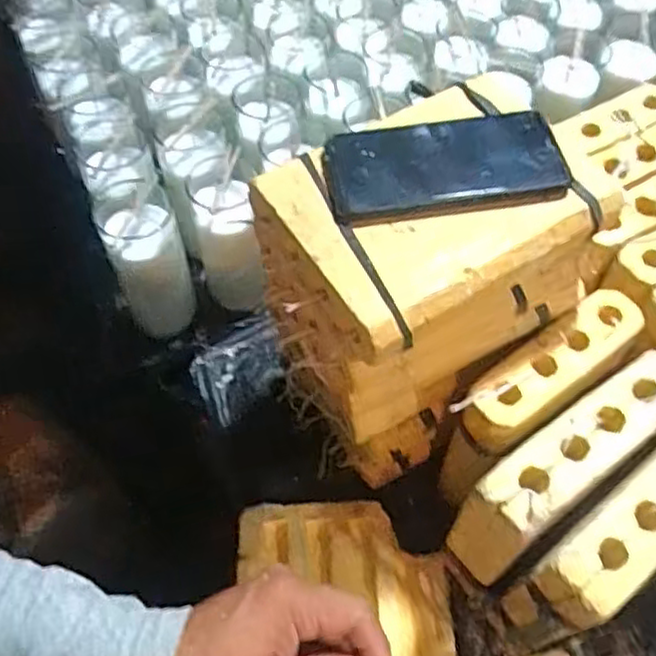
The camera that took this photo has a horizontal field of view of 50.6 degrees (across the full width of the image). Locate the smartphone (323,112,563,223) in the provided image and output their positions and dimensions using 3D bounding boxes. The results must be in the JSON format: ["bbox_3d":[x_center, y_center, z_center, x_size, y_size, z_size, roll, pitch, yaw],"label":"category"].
[{"bbox_3d":[0.078,-0.116,0.477,0.161,0.014,0.074,-8,59,-7],"label":"smartphone"}]

